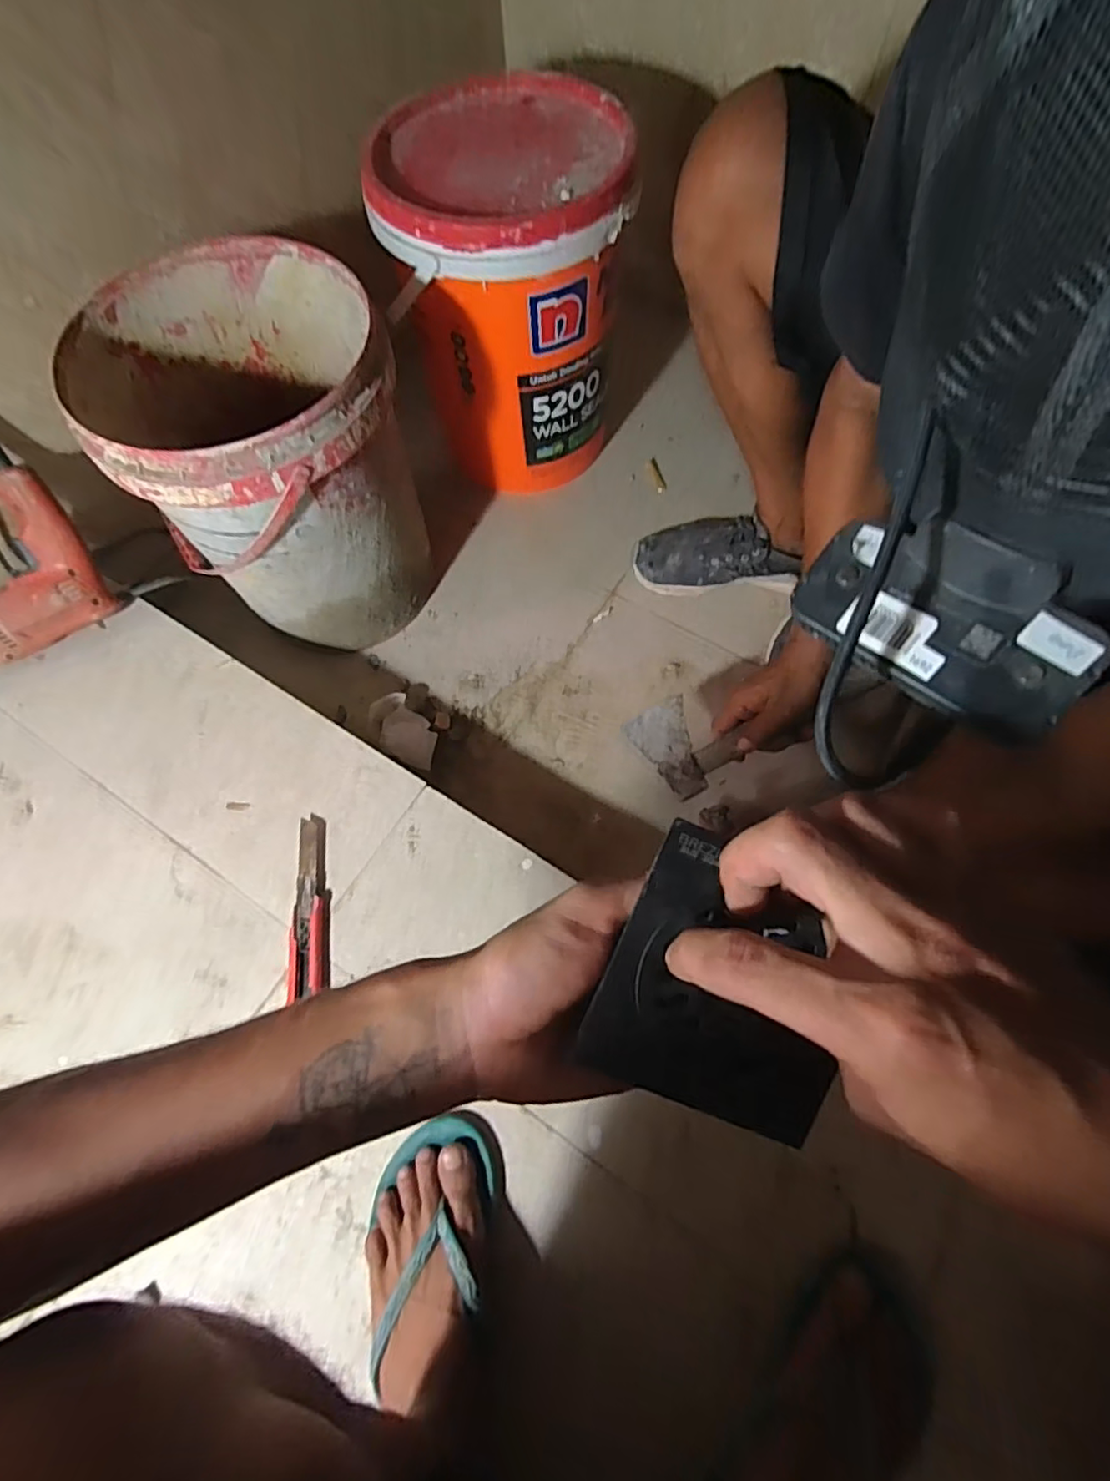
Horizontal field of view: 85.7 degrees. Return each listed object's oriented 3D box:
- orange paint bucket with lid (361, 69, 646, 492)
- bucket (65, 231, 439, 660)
[{"bbox_3d":[-0.056,-0.592,0.829,0.278,0.368,0.305,-1,69,2],"label":"orange paint bucket with lid"},{"bbox_3d":[-0.323,-0.322,0.726,0.291,0.323,0.307,0,69,0],"label":"bucket"}]

